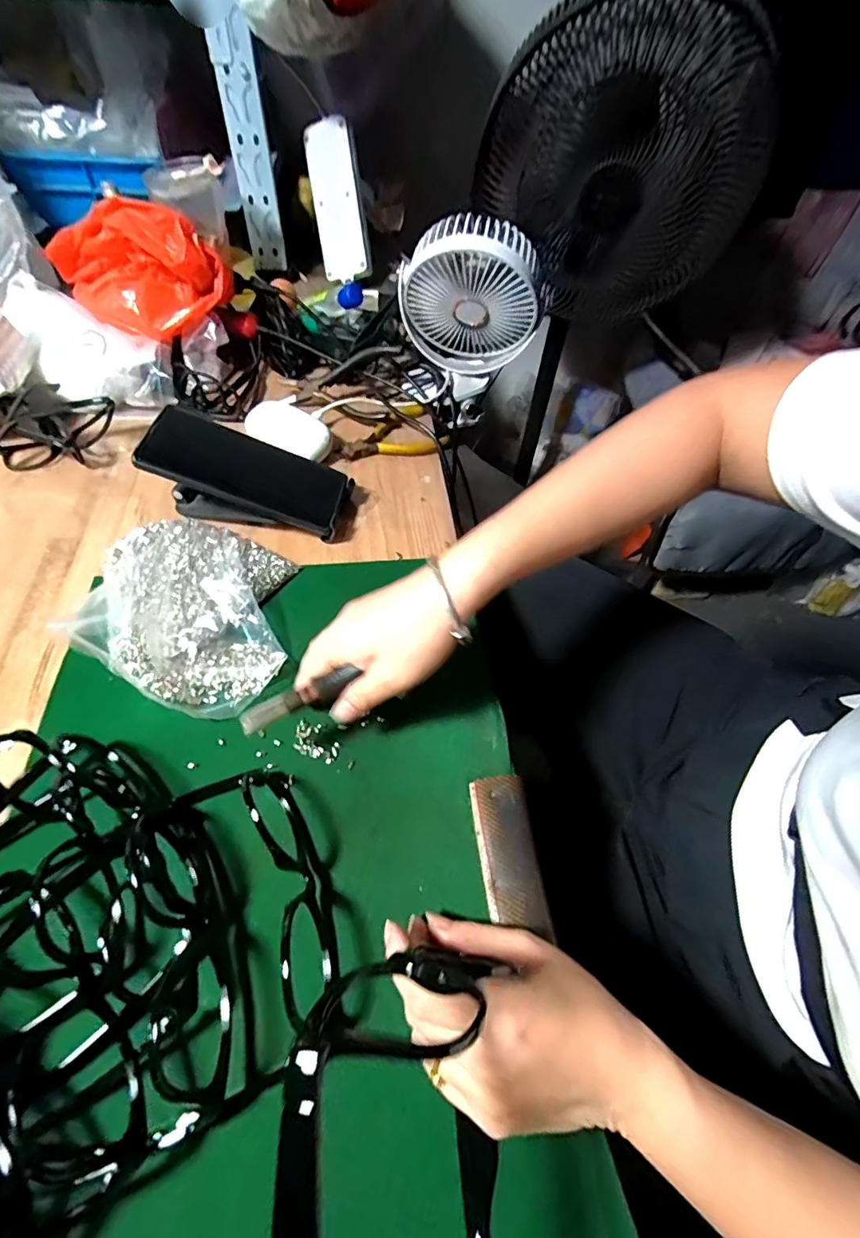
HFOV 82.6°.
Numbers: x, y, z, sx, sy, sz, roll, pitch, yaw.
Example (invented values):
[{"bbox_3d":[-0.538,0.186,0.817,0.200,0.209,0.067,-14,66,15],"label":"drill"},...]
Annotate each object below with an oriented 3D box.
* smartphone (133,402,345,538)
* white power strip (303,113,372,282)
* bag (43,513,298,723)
[{"bbox_3d":[-0.155,-0.131,0.424,0.156,0.015,0.074,20,60,-18],"label":"smartphone"},{"bbox_3d":[-0.134,-0.598,0.710,0.075,0.182,0.028,2,26,22],"label":"white power strip"},{"bbox_3d":[-0.177,-0.012,0.377,0.161,0.037,0.153,25,57,13],"label":"bag"}]

